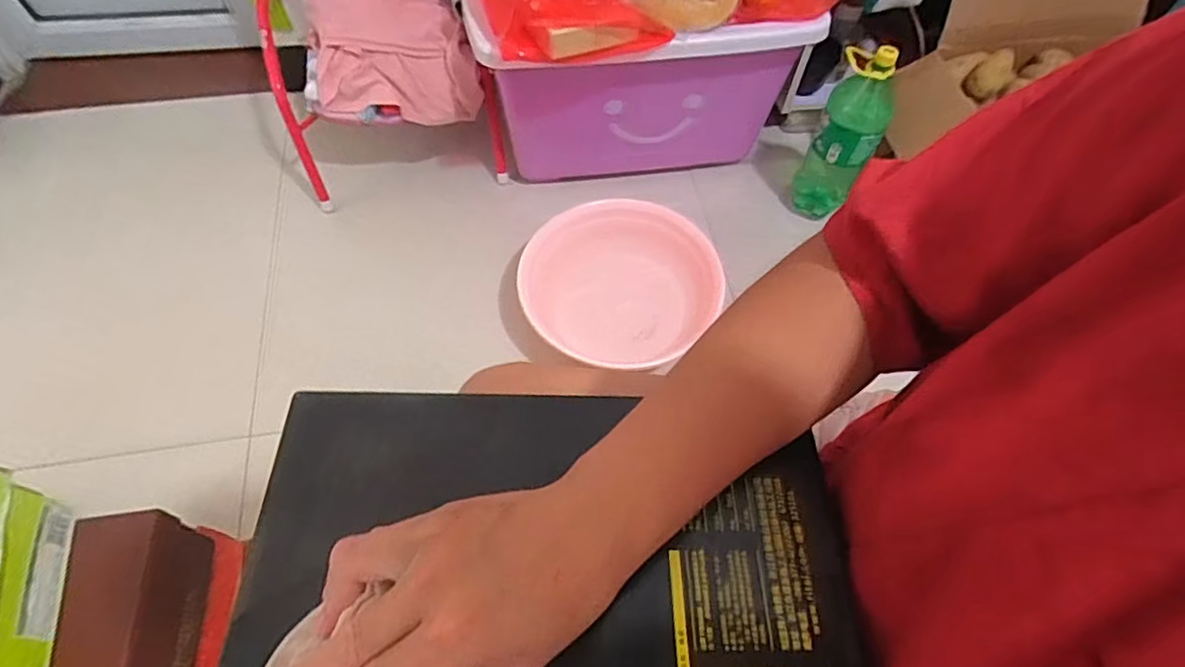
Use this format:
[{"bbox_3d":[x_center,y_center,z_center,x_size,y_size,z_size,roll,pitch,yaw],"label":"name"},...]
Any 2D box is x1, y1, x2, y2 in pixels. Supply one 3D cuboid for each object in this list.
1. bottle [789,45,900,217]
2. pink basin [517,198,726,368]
[{"bbox_3d":[0.432,-0.333,1.030,0.104,0.319,0.111,28,63,14],"label":"bottle"},{"bbox_3d":[0.046,-0.084,1.006,0.314,0.114,0.289,1,60,-1],"label":"pink basin"}]

